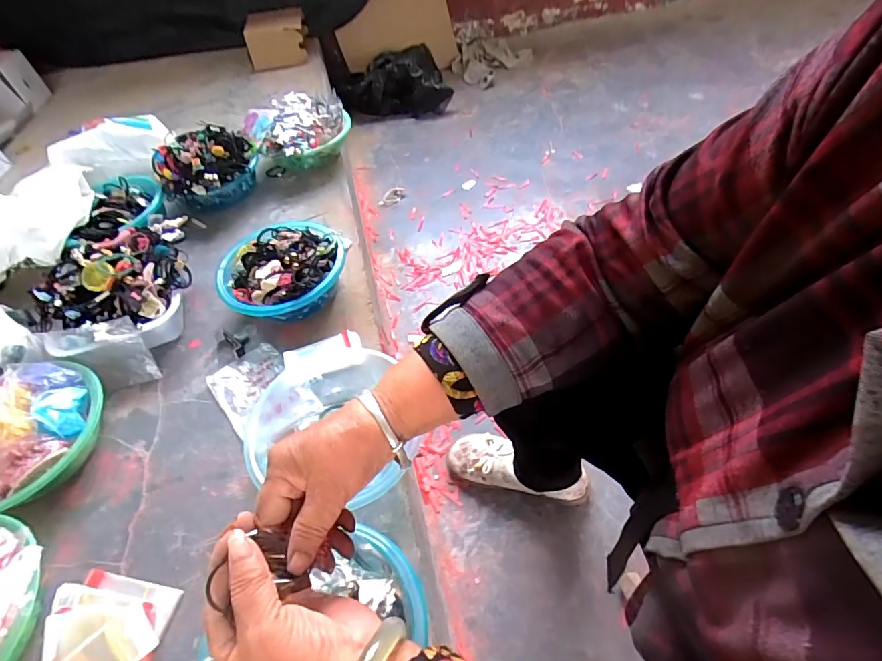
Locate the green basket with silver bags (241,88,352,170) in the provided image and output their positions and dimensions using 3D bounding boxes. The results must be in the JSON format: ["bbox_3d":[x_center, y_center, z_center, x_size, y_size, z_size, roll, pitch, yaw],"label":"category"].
[{"bbox_3d":[-0.346,-0.477,1.129,0.252,0.119,0.200,-30,54,-17],"label":"green basket with silver bags"}]

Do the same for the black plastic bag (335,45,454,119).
[{"bbox_3d":[-0.164,-0.866,1.607,0.371,0.147,0.183,-8,51,0],"label":"black plastic bag"}]

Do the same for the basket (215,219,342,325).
[{"bbox_3d":[-0.281,-0.101,0.835,0.209,0.089,0.214,-3,51,4],"label":"basket"}]

